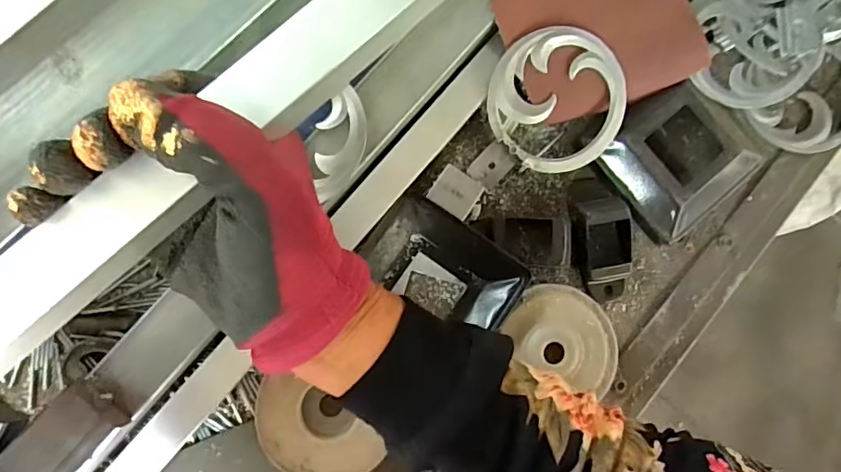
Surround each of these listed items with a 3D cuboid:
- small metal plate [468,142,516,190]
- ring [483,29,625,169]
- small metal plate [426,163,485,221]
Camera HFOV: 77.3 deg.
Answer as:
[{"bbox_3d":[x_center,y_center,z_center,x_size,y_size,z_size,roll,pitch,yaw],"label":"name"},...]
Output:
[{"bbox_3d":[0.055,-0.053,0.400,0.034,0.004,0.024,-44,109,1],"label":"small metal plate"},{"bbox_3d":[0.101,-0.098,0.384,0.100,0.009,0.100,-1,101,-5],"label":"ring"},{"bbox_3d":[0.026,-0.032,0.377,0.032,0.004,0.030,33,82,3],"label":"small metal plate"}]

